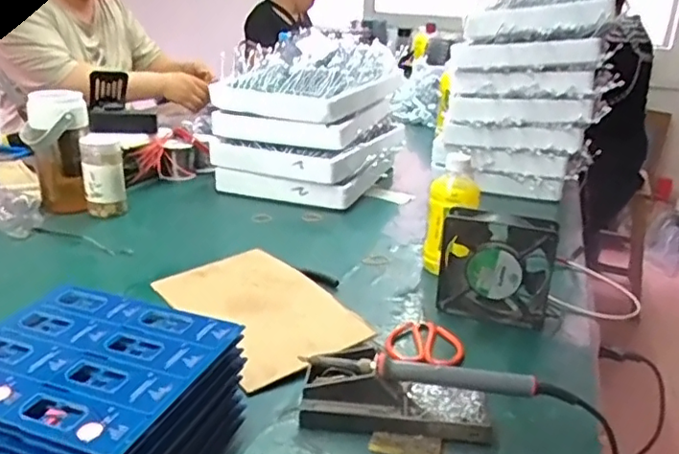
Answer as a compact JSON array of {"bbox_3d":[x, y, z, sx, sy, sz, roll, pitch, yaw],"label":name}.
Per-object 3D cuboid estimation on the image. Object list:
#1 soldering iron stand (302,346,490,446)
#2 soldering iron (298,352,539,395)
[{"bbox_3d":[0.048,0.149,0.510,0.158,0.045,0.062,5,21,6],"label":"soldering iron stand"},{"bbox_3d":[0.067,0.124,0.512,0.196,0.020,0.017,5,21,5],"label":"soldering iron"}]

